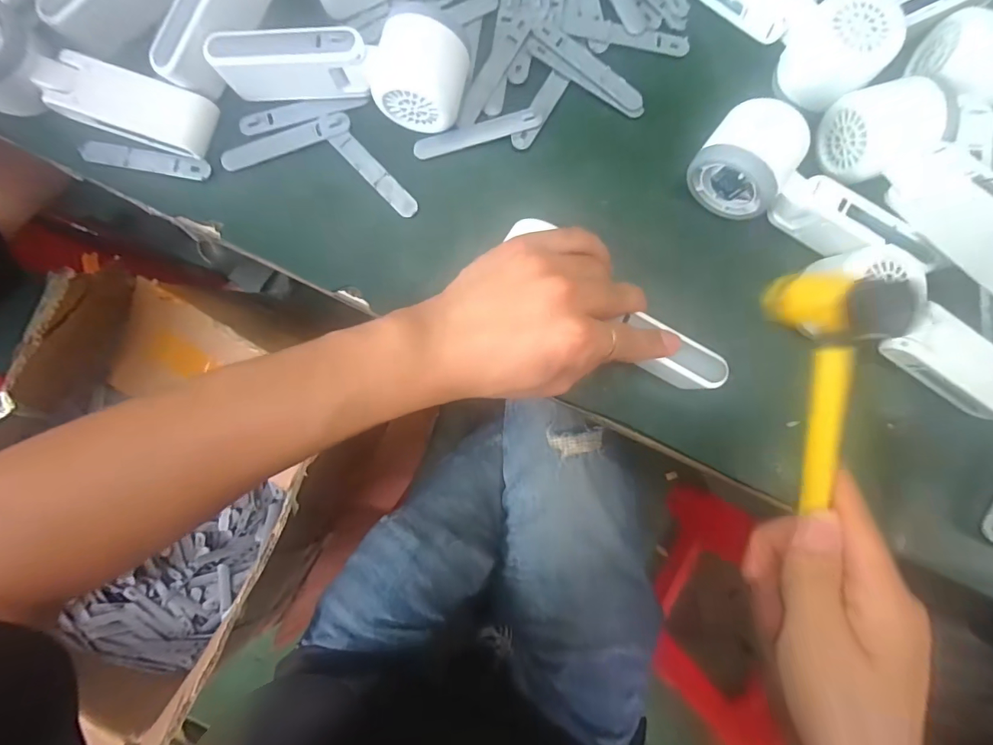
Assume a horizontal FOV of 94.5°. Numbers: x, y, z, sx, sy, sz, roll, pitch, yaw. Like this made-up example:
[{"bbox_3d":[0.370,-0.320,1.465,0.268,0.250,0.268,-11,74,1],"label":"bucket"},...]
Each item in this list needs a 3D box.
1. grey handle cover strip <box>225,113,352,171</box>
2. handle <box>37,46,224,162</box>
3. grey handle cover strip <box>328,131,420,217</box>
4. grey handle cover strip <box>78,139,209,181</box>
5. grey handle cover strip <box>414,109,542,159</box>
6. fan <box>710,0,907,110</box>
[{"bbox_3d":[-0.153,-0.168,0.333,0.094,0.007,0.018,-18,87,-2],"label":"grey handle cover strip"},{"bbox_3d":[-0.248,-0.184,0.315,0.098,0.028,0.043,18,87,0],"label":"handle"},{"bbox_3d":[-0.087,-0.143,0.333,0.015,0.005,0.076,-44,88,-3],"label":"grey handle cover strip"},{"bbox_3d":[-0.252,-0.152,0.330,0.093,0.004,0.016,11,87,0],"label":"grey handle cover strip"},{"bbox_3d":[-0.015,-0.175,0.332,0.091,0.007,0.017,-15,87,-2],"label":"grey handle cover strip"},{"bbox_3d":[0.198,-0.262,0.319,0.055,0.050,0.163,-39,88,-3],"label":"fan"}]

